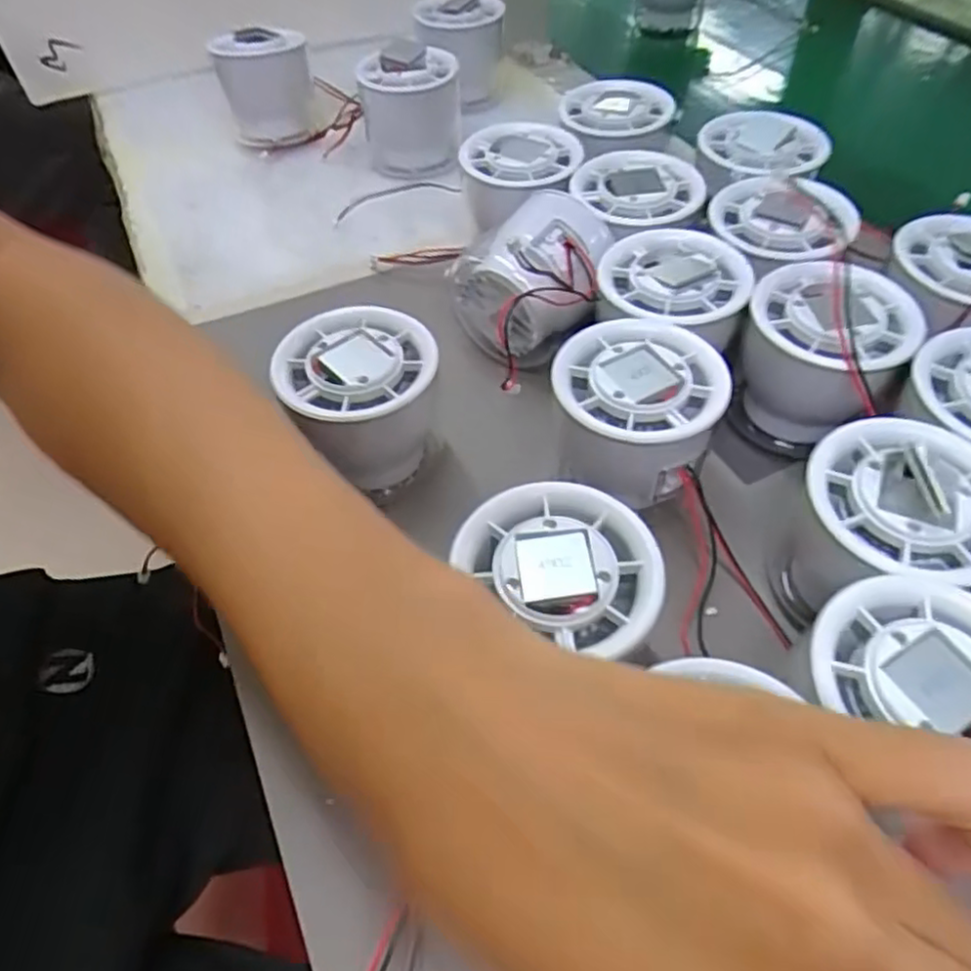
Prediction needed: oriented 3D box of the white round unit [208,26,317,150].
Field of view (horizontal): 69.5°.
[{"bbox_3d":[-0.128,-0.232,0.414,0.052,0.059,0.056,-16,53,-11],"label":"white round unit"}]

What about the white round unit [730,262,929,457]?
[{"bbox_3d":[0.121,-0.042,0.262,0.053,0.061,0.051,-1,52,1],"label":"white round unit"}]

